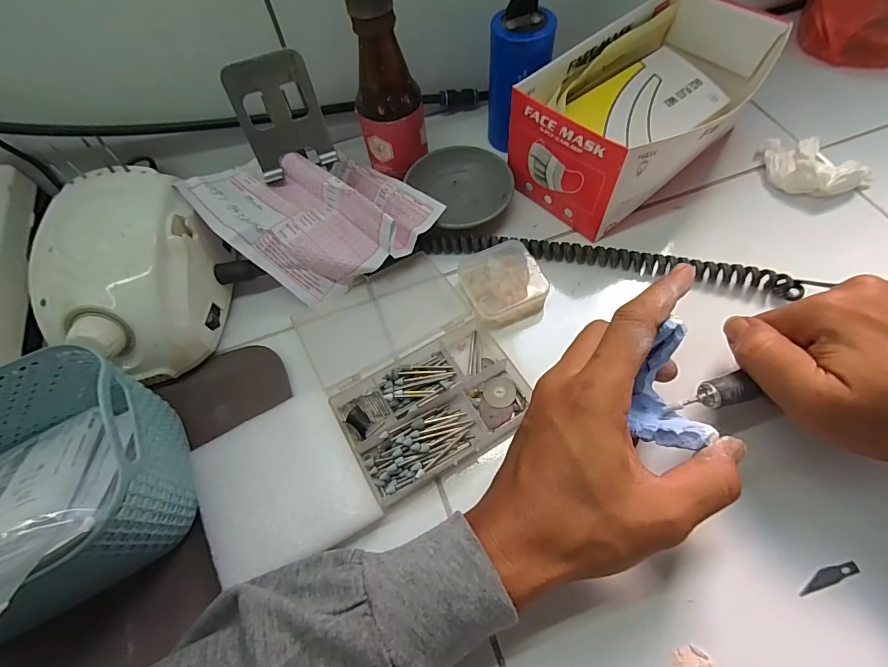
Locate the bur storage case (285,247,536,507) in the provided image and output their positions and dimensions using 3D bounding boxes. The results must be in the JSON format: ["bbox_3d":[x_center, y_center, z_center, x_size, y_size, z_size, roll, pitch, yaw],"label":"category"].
[{"bbox_3d":[-0.024,0.016,0.299,0.118,0.023,0.158,-30,65,-12],"label":"bur storage case"}]

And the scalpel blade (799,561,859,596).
[{"bbox_3d":[0.208,0.132,0.235,0.036,0.004,0.008,-19,62,-2],"label":"scalpel blade"}]

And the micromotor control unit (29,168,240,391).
[{"bbox_3d":[-0.218,-0.043,0.304,0.106,0.067,0.142,4,63,5],"label":"micromotor control unit"}]

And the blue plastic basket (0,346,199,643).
[{"bbox_3d":[-0.235,0.090,0.227,0.176,0.078,0.127,-33,66,-14],"label":"blue plastic basket"}]

